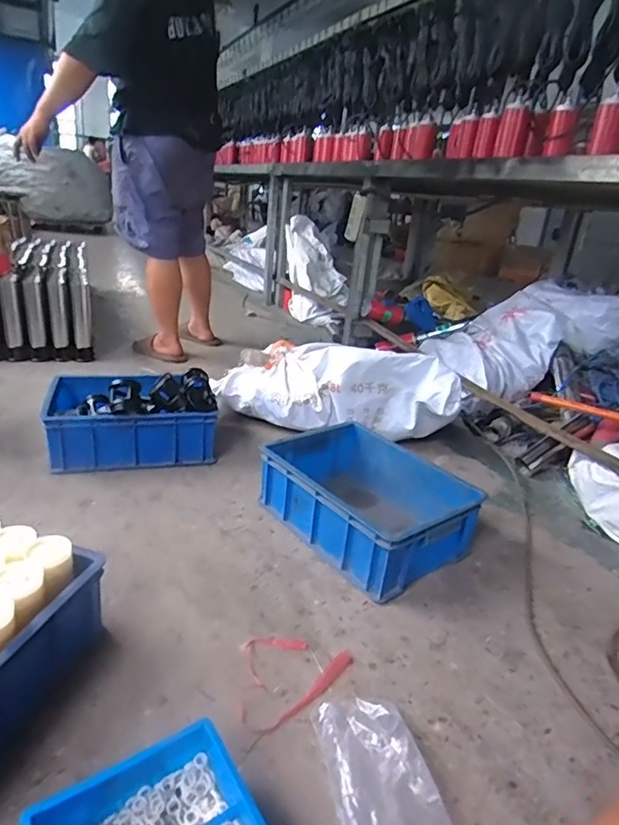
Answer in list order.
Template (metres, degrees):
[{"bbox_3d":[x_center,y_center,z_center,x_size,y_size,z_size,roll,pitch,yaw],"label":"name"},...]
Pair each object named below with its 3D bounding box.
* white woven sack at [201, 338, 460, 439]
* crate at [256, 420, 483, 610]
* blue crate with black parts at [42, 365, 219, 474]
[{"bbox_3d":[0.082,-0.085,1.510,0.687,0.230,0.219,11,22,11],"label":"white woven sack"},{"bbox_3d":[0.122,0.181,1.108,0.311,0.144,0.401,-12,29,-38],"label":"crate"},{"bbox_3d":[-0.440,0.002,1.296,0.396,0.192,0.224,0,23,-16],"label":"blue crate with black parts"}]

